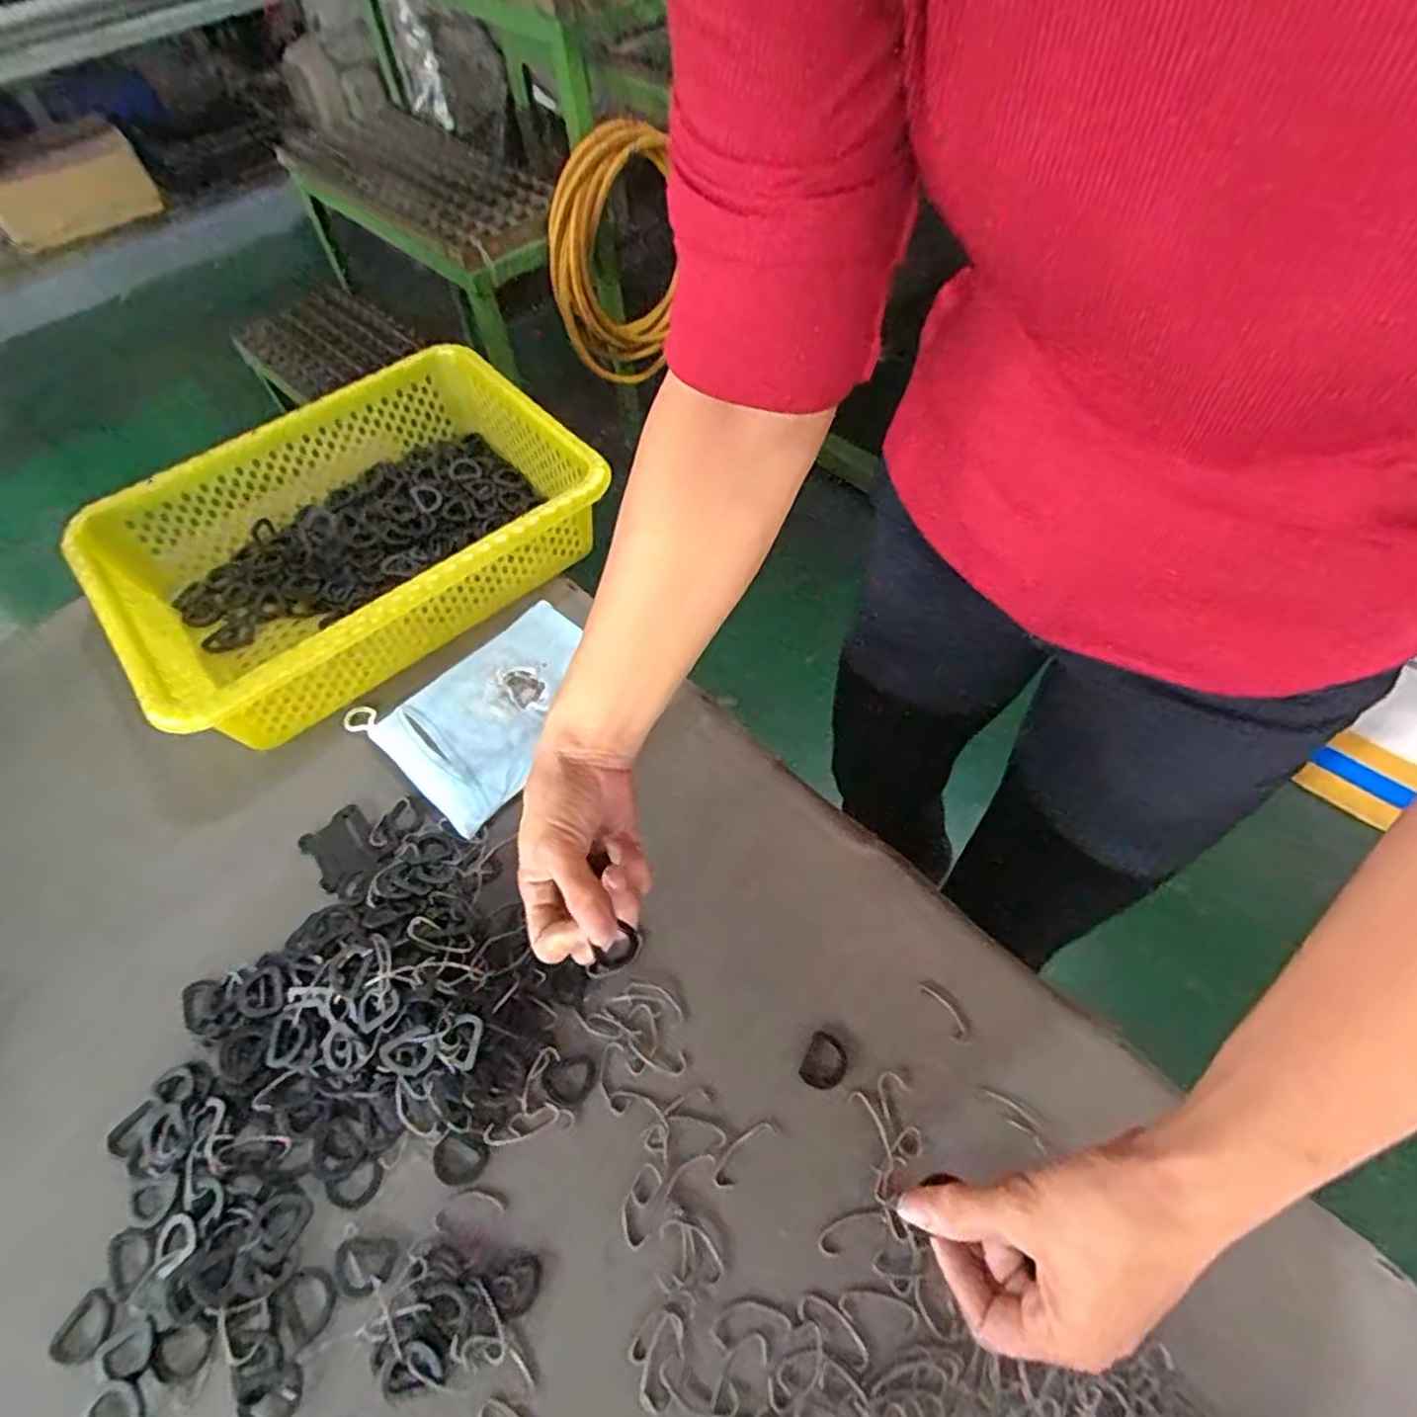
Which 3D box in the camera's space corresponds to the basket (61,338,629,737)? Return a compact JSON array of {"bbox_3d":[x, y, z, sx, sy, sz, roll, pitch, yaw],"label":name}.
[{"bbox_3d":[-0.281,-0.141,0.571,0.344,0.085,0.245,-38,65,-19],"label":"basket"}]

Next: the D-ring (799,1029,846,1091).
[{"bbox_3d":[0.065,0.199,0.403,0.023,0.004,0.029,23,63,15],"label":"D-ring"}]

